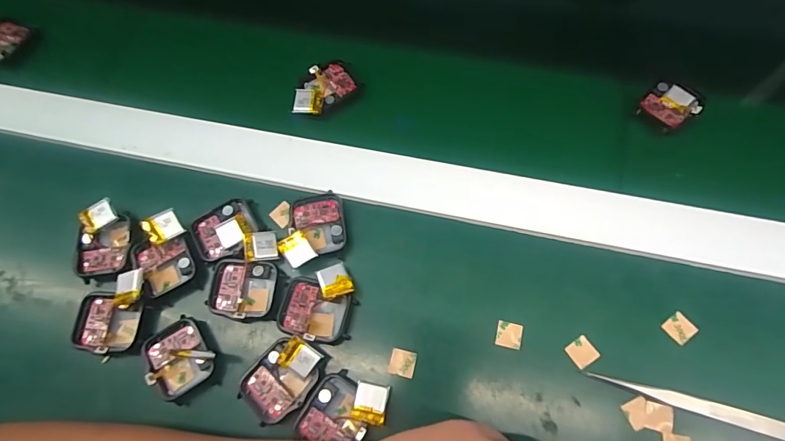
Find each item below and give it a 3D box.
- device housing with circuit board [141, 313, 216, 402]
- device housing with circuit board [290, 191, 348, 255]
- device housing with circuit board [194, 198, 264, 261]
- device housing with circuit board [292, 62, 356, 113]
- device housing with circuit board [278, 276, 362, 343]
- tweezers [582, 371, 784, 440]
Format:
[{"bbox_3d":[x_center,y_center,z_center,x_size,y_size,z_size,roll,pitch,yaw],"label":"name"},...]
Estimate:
[{"bbox_3d":[-0.135,0.086,0.275,0.037,0.011,0.040,-33,71,-9],"label":"device housing with circuit board"},{"bbox_3d":[-0.050,0.002,0.299,0.036,0.013,0.040,-10,69,0],"label":"device housing with circuit board"},{"bbox_3d":[-0.113,0.007,0.298,0.043,0.009,0.037,-25,70,-6],"label":"device housing with circuit board"},{"bbox_3d":[-0.055,-0.102,0.338,0.053,0.014,0.034,-41,72,-11],"label":"device housing with circuit board"},{"bbox_3d":[-0.048,0.057,0.278,0.045,0.014,0.036,15,71,9],"label":"device housing with circuit board"},{"bbox_3d":[0.174,0.107,0.256,0.115,0.004,0.010,14,71,9],"label":"tweezers"}]

